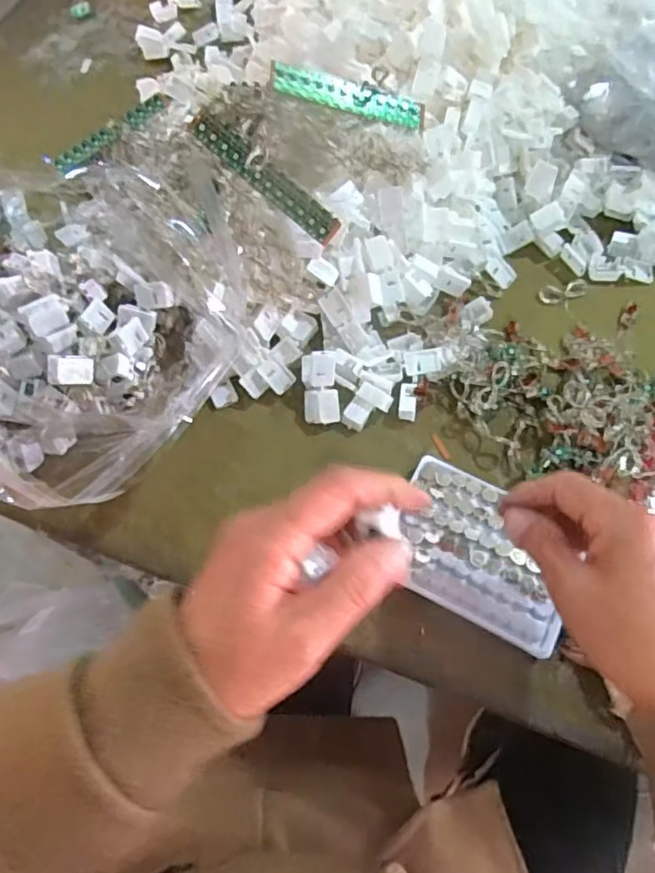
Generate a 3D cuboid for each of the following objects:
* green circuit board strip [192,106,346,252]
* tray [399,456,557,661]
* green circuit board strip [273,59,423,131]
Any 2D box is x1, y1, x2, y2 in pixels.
[{"bbox_3d":[-0.044,-0.186,0.433,0.123,0.012,0.019,38,71,-9],"label":"green circuit board strip"},{"bbox_3d":[0.108,0.079,0.414,0.125,0.007,0.092,26,70,11],"label":"tray"},{"bbox_3d":[0.018,-0.260,0.458,0.125,0.007,0.024,2,91,-20],"label":"green circuit board strip"}]

